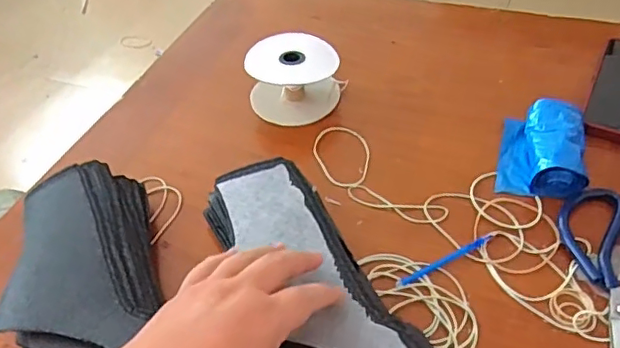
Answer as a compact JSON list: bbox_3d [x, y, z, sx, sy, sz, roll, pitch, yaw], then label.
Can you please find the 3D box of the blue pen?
[{"bbox_3d":[0.116,0.074,0.481,0.097,0.004,0.008,-23,47,-15],"label":"blue pen"}]

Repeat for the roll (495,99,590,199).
[{"bbox_3d":[0.225,-0.028,0.546,0.075,0.039,0.109,8,47,15],"label":"roll"}]

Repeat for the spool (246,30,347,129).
[{"bbox_3d":[-0.016,-0.108,0.635,0.107,0.062,0.088,-7,45,0],"label":"spool"}]

